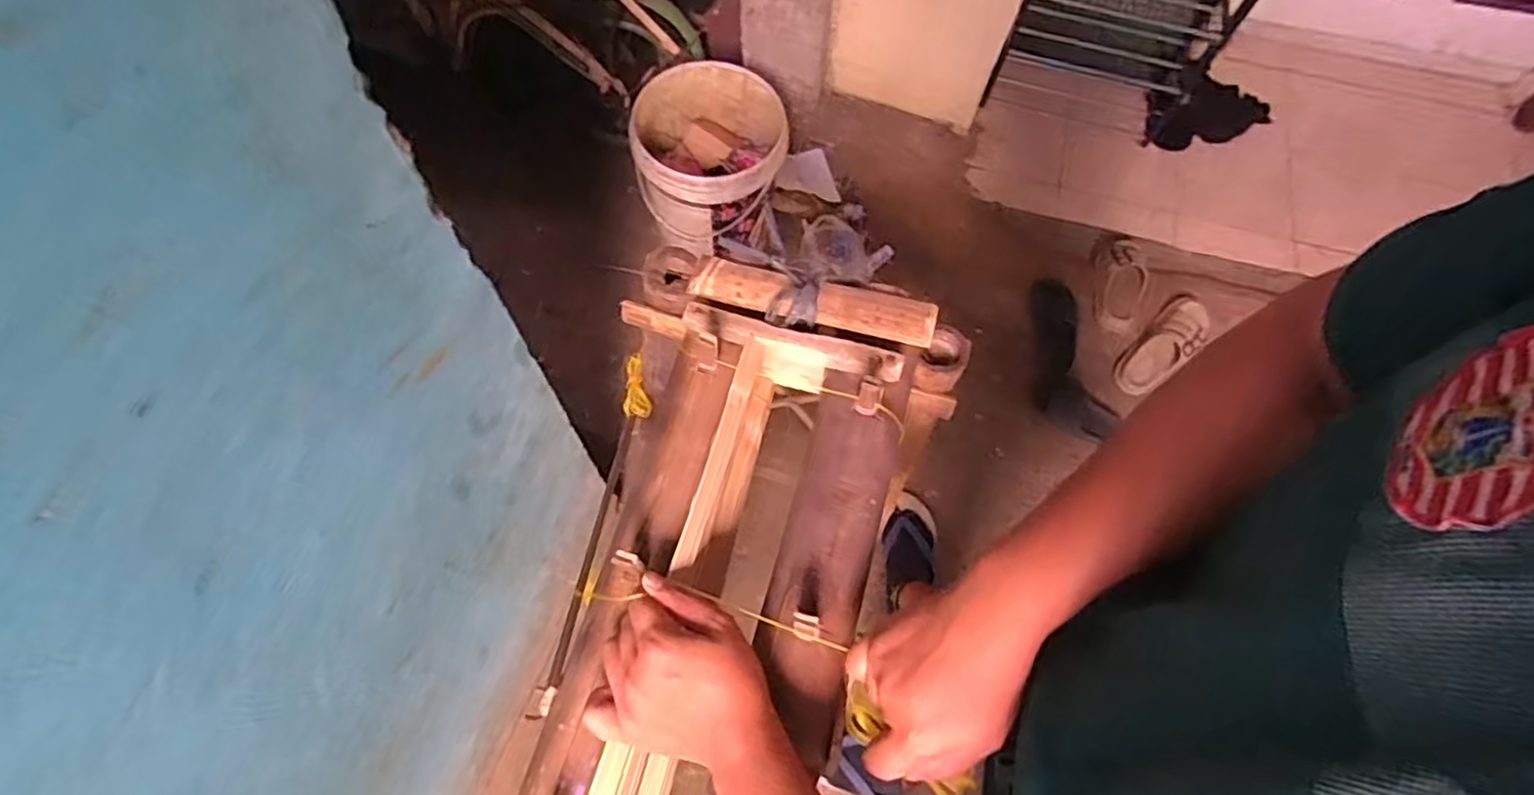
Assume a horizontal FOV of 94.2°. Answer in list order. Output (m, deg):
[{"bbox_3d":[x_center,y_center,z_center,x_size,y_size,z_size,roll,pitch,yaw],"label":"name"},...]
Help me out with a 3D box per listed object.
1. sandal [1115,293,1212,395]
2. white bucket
[{"bbox_3d":[0.904,-0.112,1.621,0.118,0.078,0.282,40,71,14],"label":"sandal"},{"bbox_3d":[-0.120,-0.503,1.531,0.313,0.295,0.293,1,67,-2],"label":"white bucket"}]

